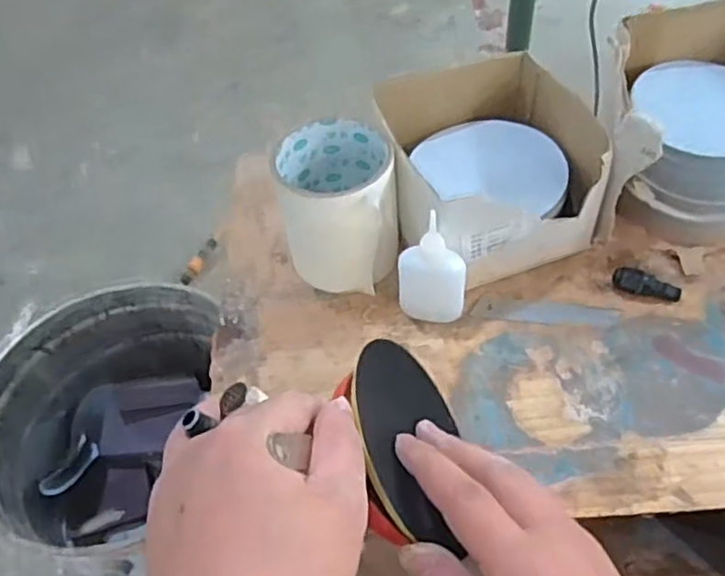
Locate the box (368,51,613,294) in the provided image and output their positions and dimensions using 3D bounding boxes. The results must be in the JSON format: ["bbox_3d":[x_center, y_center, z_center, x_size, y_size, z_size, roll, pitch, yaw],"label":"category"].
[{"bbox_3d":[0.091,-0.088,0.507,0.142,0.093,0.147,-19,53,-9],"label":"box"}]

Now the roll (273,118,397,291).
[{"bbox_3d":[-0.018,-0.058,0.490,0.078,0.097,0.084,-3,52,4],"label":"roll"}]

